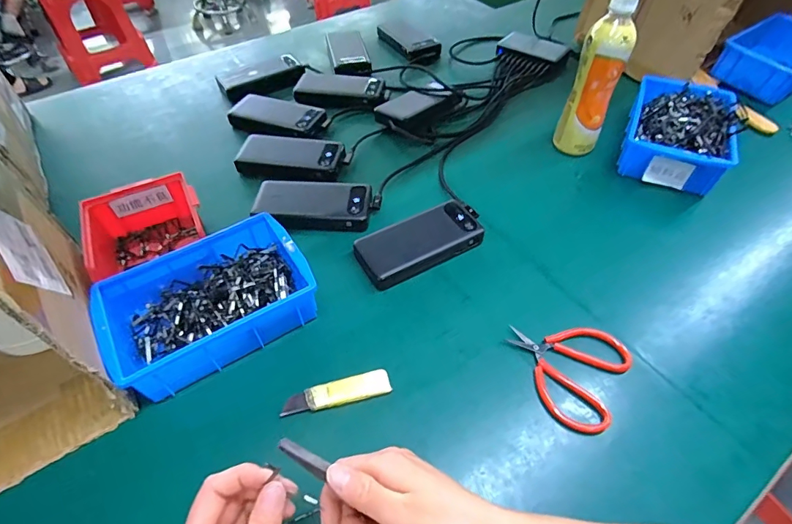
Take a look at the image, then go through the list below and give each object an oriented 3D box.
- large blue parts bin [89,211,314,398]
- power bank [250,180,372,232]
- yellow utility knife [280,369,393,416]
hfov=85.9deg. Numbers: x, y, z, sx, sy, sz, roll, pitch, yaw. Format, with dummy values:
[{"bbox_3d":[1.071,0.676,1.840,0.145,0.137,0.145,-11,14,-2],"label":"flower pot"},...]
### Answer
[{"bbox_3d":[-0.200,0.041,0.463,0.203,0.064,0.143,-28,55,-21],"label":"large blue parts bin"},{"bbox_3d":[-0.114,-0.079,0.577,0.157,0.022,0.075,6,50,5],"label":"power bank"},{"bbox_3d":[-0.058,0.132,0.420,0.106,0.011,0.027,-14,51,-11],"label":"yellow utility knife"}]

